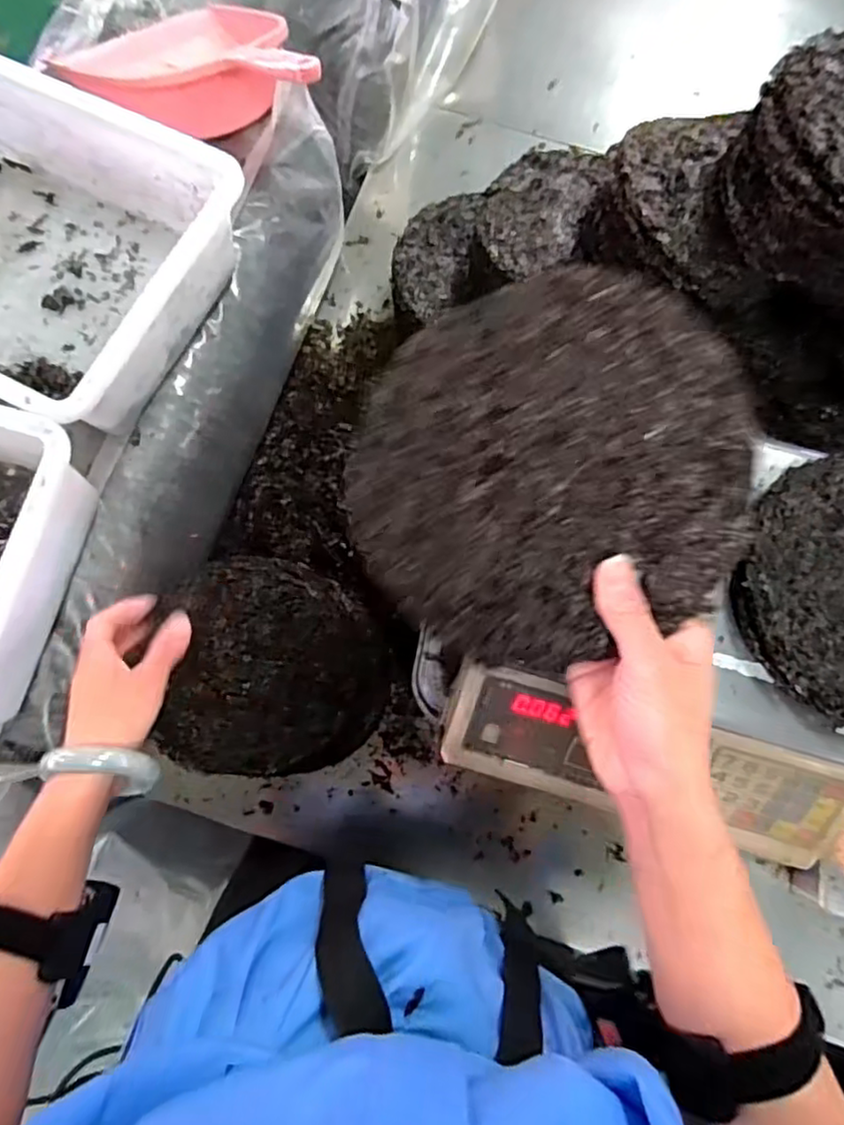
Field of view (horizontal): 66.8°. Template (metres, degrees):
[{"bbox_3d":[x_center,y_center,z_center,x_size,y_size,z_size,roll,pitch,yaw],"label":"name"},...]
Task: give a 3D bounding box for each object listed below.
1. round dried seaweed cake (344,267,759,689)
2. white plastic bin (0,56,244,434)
[{"bbox_3d":[0.059,-0.047,0.336,0.201,0.011,0.193,1,93,19],"label":"round dried seaweed cake"},{"bbox_3d":[-0.361,-0.287,0.595,0.349,0.138,0.293,23,78,4],"label":"white plastic bin"}]

